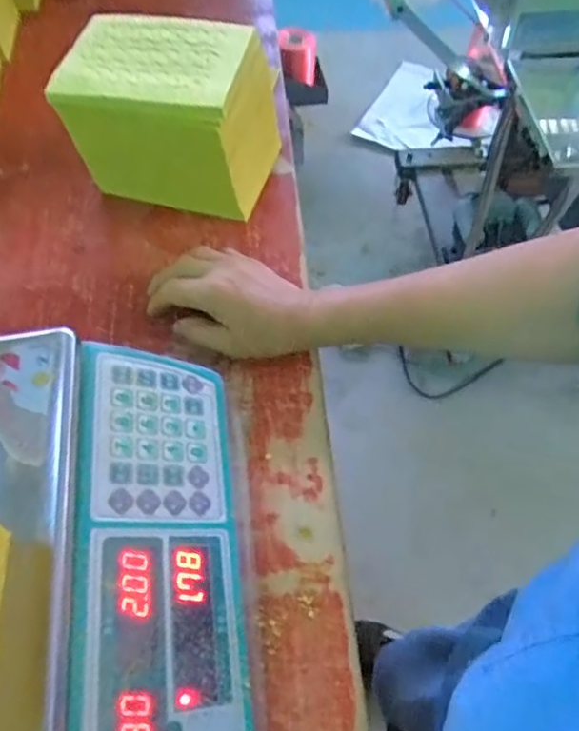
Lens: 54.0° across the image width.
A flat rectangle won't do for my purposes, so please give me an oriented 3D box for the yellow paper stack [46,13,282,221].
[{"bbox_3d":[-0.110,-0.240,0.551,0.176,0.126,0.126,13,59,8],"label":"yellow paper stack"}]

